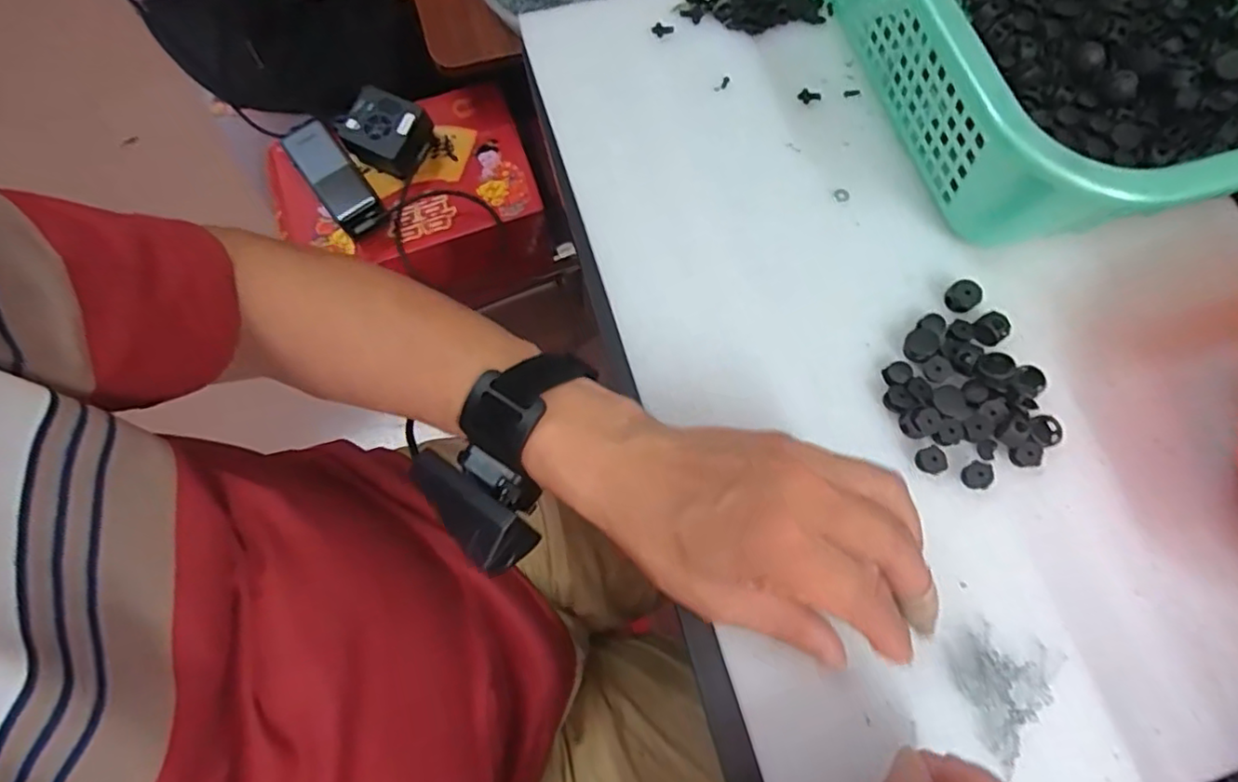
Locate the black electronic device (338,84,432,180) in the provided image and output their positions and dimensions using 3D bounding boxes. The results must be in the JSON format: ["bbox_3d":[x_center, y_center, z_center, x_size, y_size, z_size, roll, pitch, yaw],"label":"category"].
[{"bbox_3d":[-0.259,-0.291,0.703,0.086,0.047,0.071,25,74,8],"label":"black electronic device"}]

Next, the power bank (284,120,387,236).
[{"bbox_3d":[-0.313,-0.232,0.687,0.053,0.037,0.134,-36,76,-11],"label":"power bank"}]

